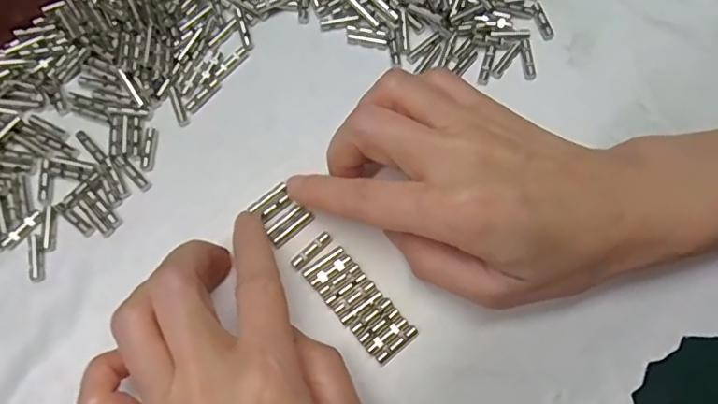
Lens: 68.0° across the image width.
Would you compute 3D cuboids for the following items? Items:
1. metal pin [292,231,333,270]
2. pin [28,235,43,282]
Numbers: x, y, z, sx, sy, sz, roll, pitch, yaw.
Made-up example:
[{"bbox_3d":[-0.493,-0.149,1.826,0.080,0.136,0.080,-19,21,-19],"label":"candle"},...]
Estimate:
[{"bbox_3d":[-0.020,0.021,0.228,0.005,0.004,0.020,43,75,13],"label":"metal pin"},{"bbox_3d":[-0.139,0.024,0.228,0.005,0.004,0.020,-14,71,-5],"label":"pin"}]

